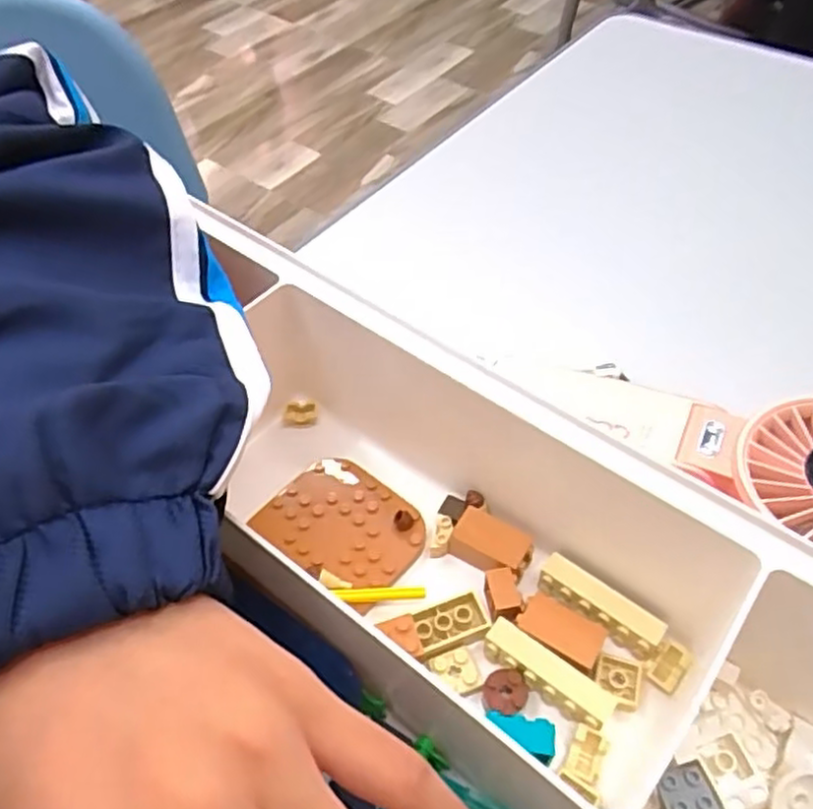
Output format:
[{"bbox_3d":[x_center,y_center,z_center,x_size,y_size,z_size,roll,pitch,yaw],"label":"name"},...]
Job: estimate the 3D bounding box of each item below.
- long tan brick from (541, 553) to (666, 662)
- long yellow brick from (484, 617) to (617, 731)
[{"bbox_3d":[0.072,0.074,0.263,0.048,0.011,0.012,32,59,23],"label":"long tan brick"},{"bbox_3d":[0.049,0.095,0.249,0.047,0.007,0.015,29,58,22],"label":"long yellow brick"}]

